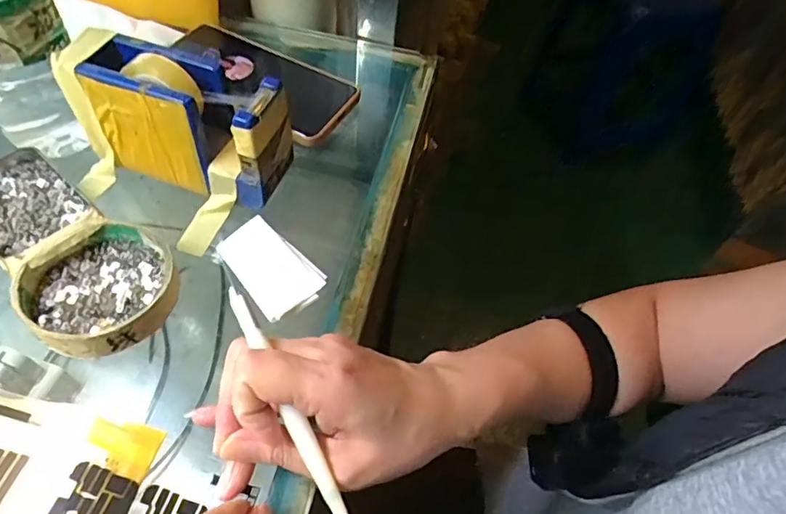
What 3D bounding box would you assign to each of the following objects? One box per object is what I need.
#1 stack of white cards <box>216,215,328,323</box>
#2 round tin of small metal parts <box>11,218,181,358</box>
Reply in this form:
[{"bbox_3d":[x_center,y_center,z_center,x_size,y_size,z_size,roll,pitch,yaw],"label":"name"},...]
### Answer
[{"bbox_3d":[-0.077,0.005,0.333,0.042,0.009,0.068,-35,64,-27],"label":"stack of white cards"},{"bbox_3d":[-0.169,0.018,0.308,0.077,0.018,0.080,3,53,-4],"label":"round tin of small metal parts"}]

